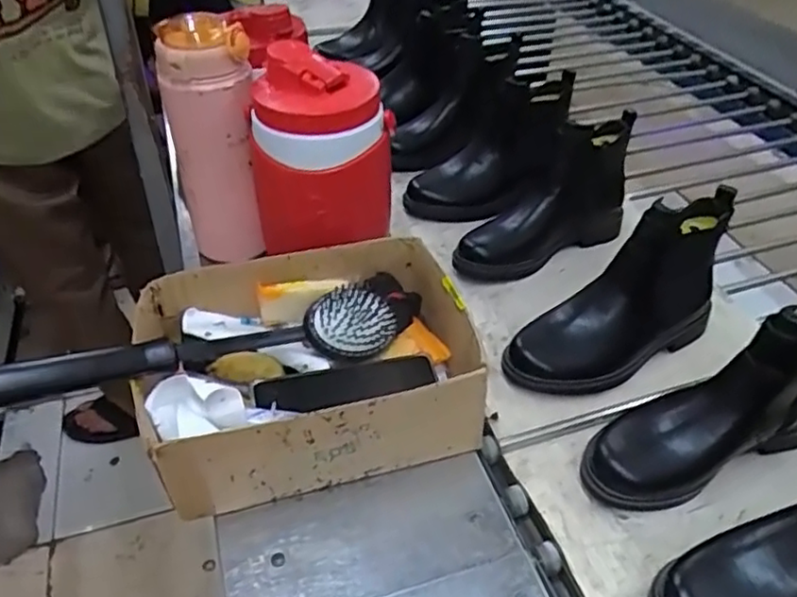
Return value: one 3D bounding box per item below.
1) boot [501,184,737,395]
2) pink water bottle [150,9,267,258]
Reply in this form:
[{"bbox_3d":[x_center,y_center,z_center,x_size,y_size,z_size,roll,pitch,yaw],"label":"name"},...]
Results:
[{"bbox_3d":[0.232,-0.001,0.679,0.235,0.150,0.096,-25,47,-27],"label":"boot"},{"bbox_3d":[-0.200,-0.162,0.732,0.091,0.262,0.073,-15,42,-15],"label":"pink water bottle"}]

